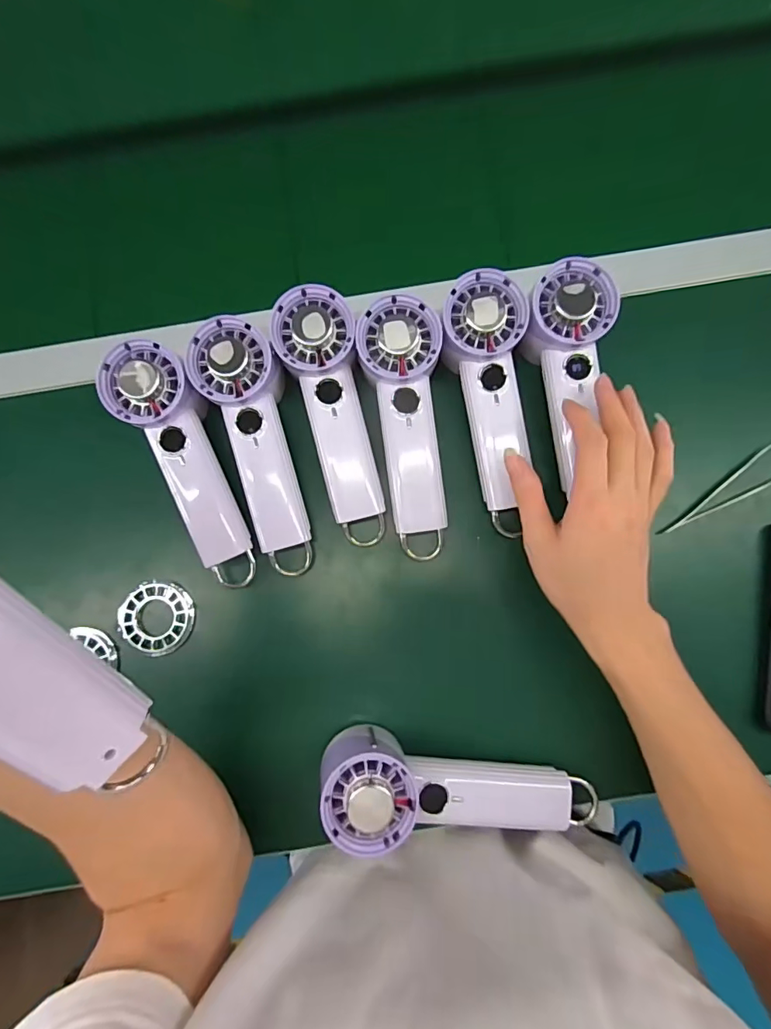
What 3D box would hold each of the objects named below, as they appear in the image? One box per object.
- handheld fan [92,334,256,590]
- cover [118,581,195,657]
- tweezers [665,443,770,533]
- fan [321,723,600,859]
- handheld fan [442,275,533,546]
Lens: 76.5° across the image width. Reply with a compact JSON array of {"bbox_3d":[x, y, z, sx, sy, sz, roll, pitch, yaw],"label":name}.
[{"bbox_3d":[-0.152,-0.038,0.381,0.061,0.041,0.198,-24,98,-2],"label":"handheld fan"},{"bbox_3d":[-0.183,0.082,0.389,0.056,0.010,0.056,2,81,2],"label":"cover"},{"bbox_3d":[0.270,-0.021,0.386,0.117,0.012,0.029,-27,82,-3],"label":"tweezers"},{"bbox_3d":[0.046,0.195,0.346,0.195,0.049,0.065,9,82,-10],"label":"fan"},{"bbox_3d":[0.080,-0.082,0.378,0.060,0.035,0.194,-7,96,1],"label":"handheld fan"}]

